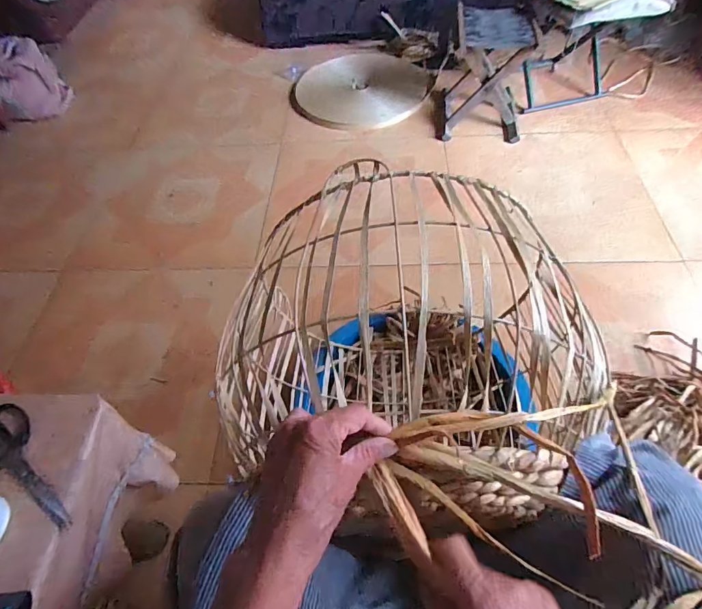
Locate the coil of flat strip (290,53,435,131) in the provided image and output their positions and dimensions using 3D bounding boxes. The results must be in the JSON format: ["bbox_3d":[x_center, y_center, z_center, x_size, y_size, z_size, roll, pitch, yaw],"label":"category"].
[{"bbox_3d":[0.037,-0.862,1.695,0.544,0.056,0.459,11,58,11],"label":"coil of flat strip"}]

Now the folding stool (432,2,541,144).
[{"bbox_3d":[0.455,-0.796,1.450,0.291,0.325,0.301,1,56,5],"label":"folding stool"}]

